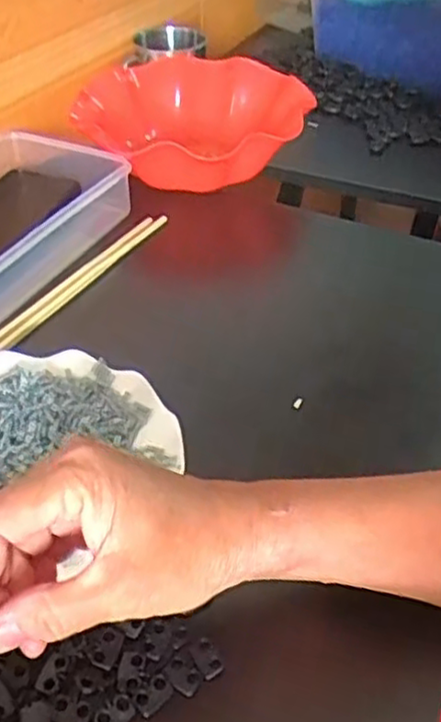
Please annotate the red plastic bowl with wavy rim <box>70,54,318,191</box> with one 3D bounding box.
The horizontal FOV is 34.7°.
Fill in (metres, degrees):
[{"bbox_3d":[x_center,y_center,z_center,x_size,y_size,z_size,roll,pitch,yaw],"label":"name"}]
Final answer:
[{"bbox_3d":[-0.029,-0.243,0.729,0.218,0.071,0.230,0,42,0],"label":"red plastic bowl with wavy rim"}]

